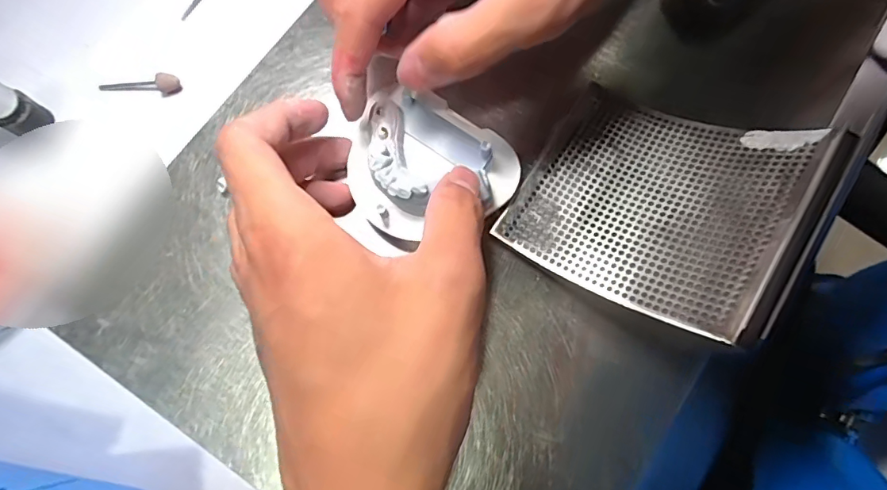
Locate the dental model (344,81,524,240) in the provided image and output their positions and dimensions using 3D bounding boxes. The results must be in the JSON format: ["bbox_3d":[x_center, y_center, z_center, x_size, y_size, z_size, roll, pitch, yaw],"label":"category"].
[{"bbox_3d":[-0.007,-0.037,0.212,0.074,0.023,0.067,34,78,6],"label":"dental model"}]

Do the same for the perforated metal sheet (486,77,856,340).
[{"bbox_3d":[0.093,-0.020,0.205,0.109,0.014,0.094,26,77,35],"label":"perforated metal sheet"}]

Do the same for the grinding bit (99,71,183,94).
[{"bbox_3d":[-0.154,-0.082,0.237,0.040,0.008,0.008,5,77,-1],"label":"grinding bit"}]

